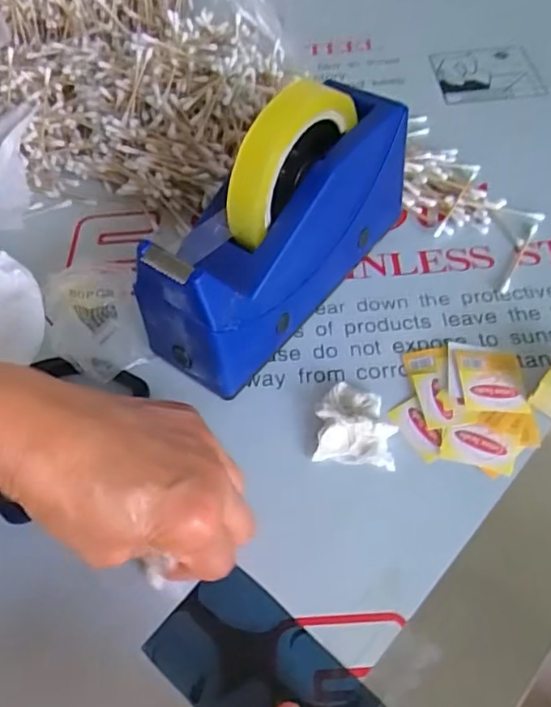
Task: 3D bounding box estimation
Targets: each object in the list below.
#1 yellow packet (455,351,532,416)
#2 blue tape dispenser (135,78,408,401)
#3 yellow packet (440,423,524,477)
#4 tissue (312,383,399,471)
[{"bbox_3d":[0.133,0.016,0.361,0.038,0.004,0.046,0,54,5],"label":"yellow packet"},{"bbox_3d":[0.005,-0.086,0.366,0.066,0.130,0.204,31,63,24],"label":"blue tape dispenser"},{"bbox_3d":[0.117,0.052,0.336,0.040,0.004,0.026,14,57,15],"label":"yellow packet"},{"bbox_3d":[0.047,0.040,0.348,0.045,0.015,0.049,5,55,9],"label":"tissue"}]

